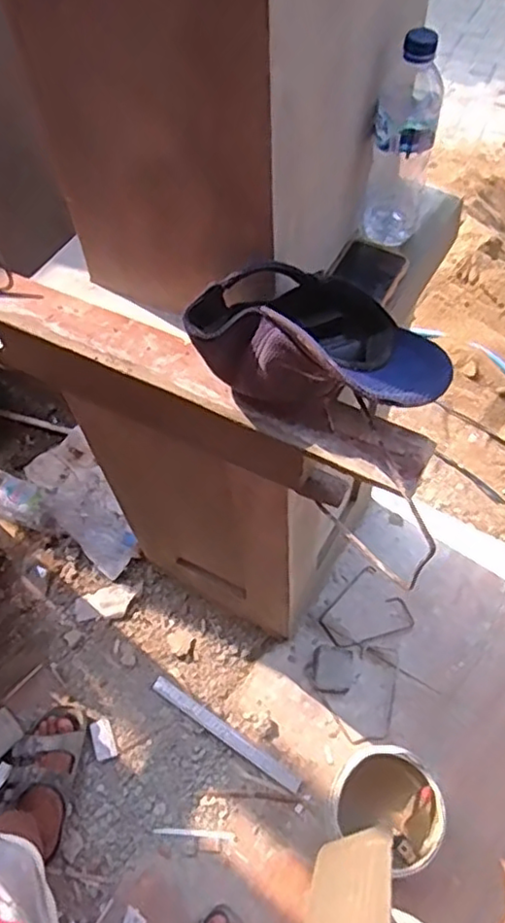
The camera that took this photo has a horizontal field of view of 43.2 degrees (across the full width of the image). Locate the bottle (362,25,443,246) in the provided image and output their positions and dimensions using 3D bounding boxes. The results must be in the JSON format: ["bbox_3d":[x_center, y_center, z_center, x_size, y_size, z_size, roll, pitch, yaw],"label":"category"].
[{"bbox_3d":[0.166,-0.353,0.711,0.066,0.218,0.078,9,59,8],"label":"bottle"}]

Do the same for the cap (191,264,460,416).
[{"bbox_3d":[0.068,-0.106,0.610,0.233,0.117,0.146,24,62,16],"label":"cap"}]

